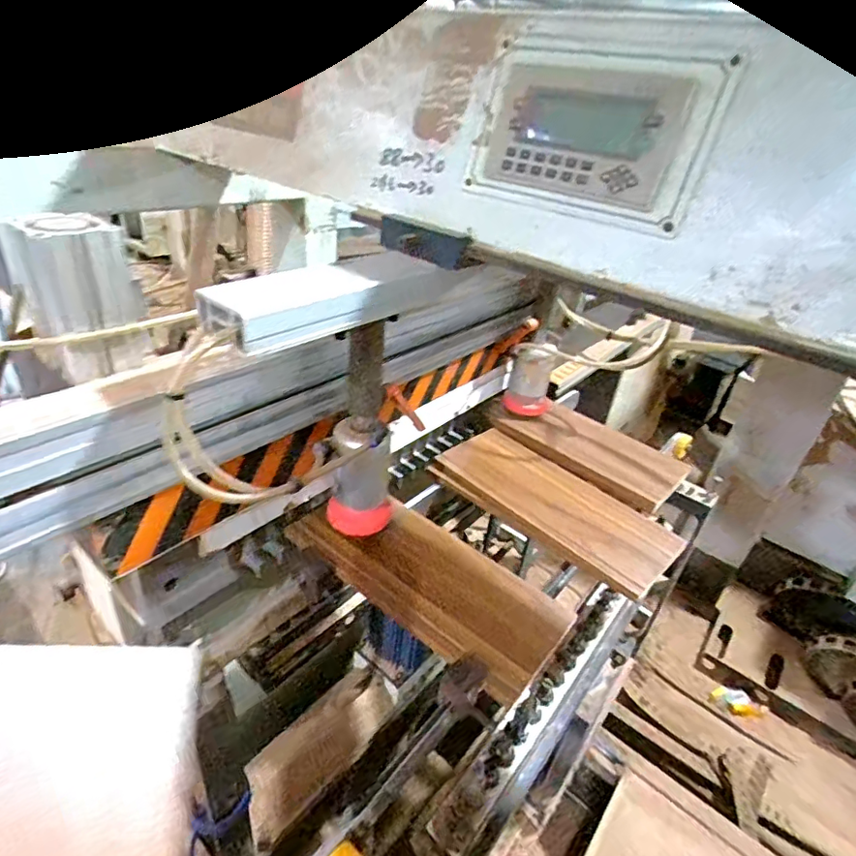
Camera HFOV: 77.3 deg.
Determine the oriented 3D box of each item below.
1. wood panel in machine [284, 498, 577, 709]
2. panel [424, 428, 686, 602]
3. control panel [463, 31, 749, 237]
[{"bbox_3d":[-0.001,0.176,0.654,0.331,0.028,0.140,28,38,30],"label":"wood panel in machine"},{"bbox_3d":[0.189,0.104,0.795,0.347,0.026,0.166,31,39,33],"label":"panel"},{"bbox_3d":[0.136,-0.264,0.474,0.218,0.136,0.023,30,31,30],"label":"control panel"}]

